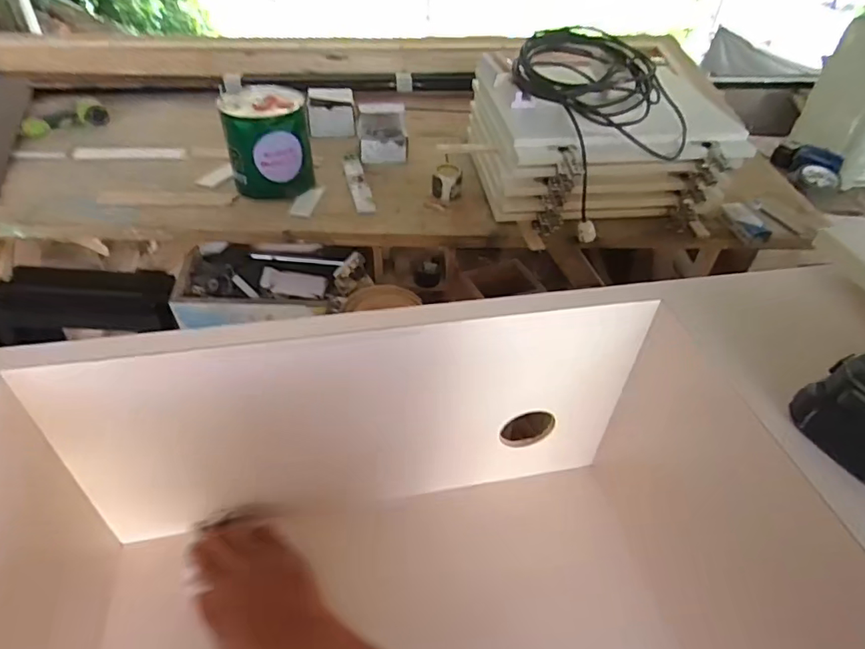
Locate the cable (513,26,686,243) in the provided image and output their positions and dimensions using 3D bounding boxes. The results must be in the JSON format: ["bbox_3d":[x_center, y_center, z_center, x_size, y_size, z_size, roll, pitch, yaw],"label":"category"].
[{"bbox_3d":[0.361,-0.449,1.202,0.267,0.297,0.392,-17,46,-22],"label":"cable"}]

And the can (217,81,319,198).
[{"bbox_3d":[-0.377,-0.420,1.245,0.185,0.193,0.167,-5,43,-10],"label":"can"}]

